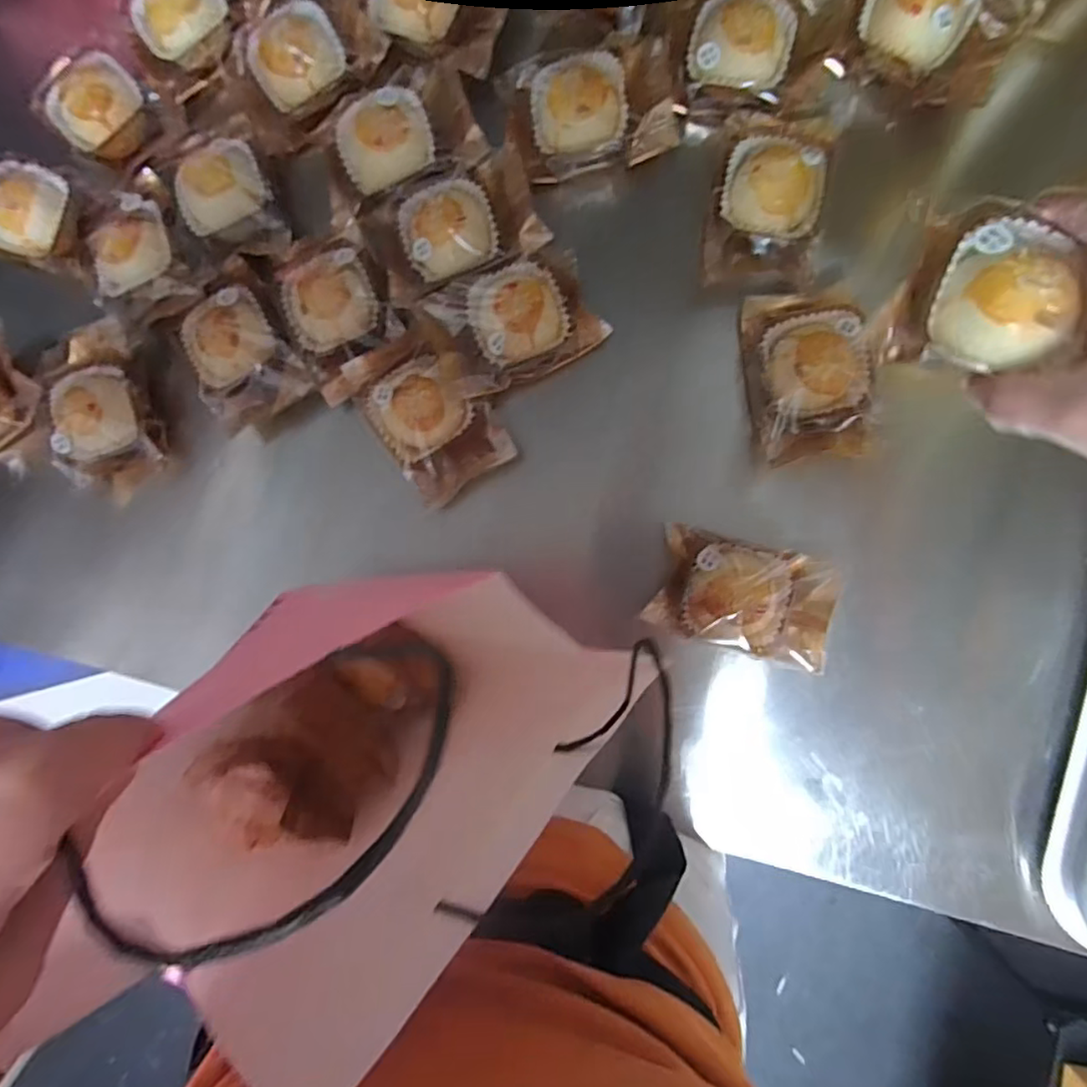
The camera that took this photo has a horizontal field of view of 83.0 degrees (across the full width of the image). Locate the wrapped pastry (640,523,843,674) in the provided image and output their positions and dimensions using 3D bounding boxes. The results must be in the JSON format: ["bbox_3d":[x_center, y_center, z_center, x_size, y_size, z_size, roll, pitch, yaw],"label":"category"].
[{"bbox_3d":[0.139,0.036,0.426,0.118,0.042,0.074,14,92,5],"label":"wrapped pastry"}]

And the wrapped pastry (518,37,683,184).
[{"bbox_3d":[0.036,-0.311,0.423,0.109,0.025,0.076,-8,90,5],"label":"wrapped pastry"}]

